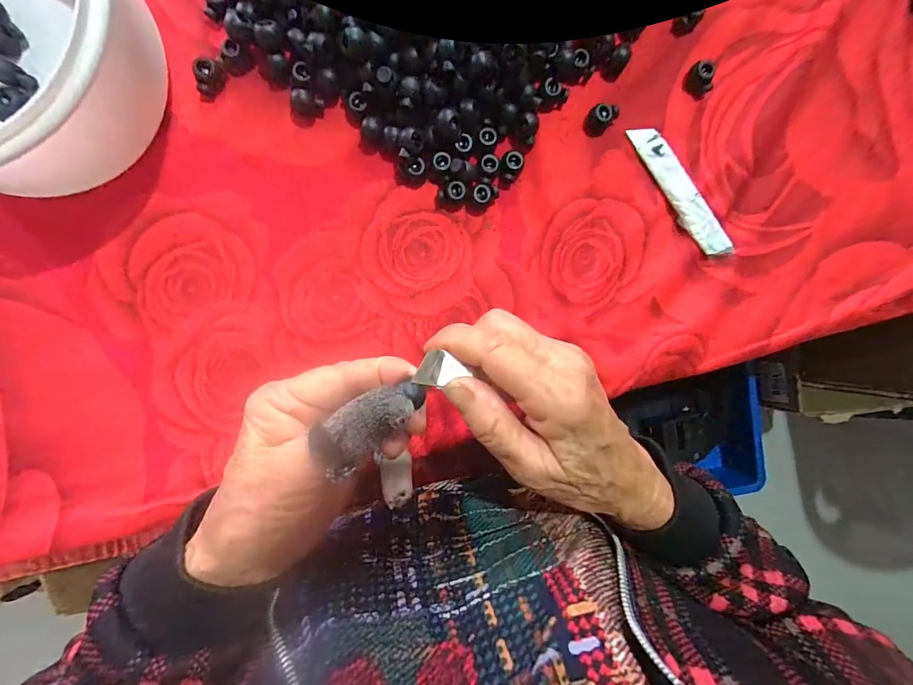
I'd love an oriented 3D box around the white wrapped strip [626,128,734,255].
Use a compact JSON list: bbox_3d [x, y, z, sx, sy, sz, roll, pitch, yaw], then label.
[{"bbox_3d":[0.151,-0.102,0.263,0.018,0.008,0.101,-34,95,-3],"label":"white wrapped strip"}]

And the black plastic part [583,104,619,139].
[{"bbox_3d":[0.094,-0.147,0.255,0.016,0.012,0.020,41,88,-6],"label":"black plastic part"}]

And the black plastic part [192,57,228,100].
[{"bbox_3d":[-0.149,-0.158,0.235,0.013,0.011,0.020,13,91,-6],"label":"black plastic part"}]

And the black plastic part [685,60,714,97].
[{"bbox_3d":[0.163,-0.176,0.261,0.012,0.012,0.019,-35,95,-3],"label":"black plastic part"}]

